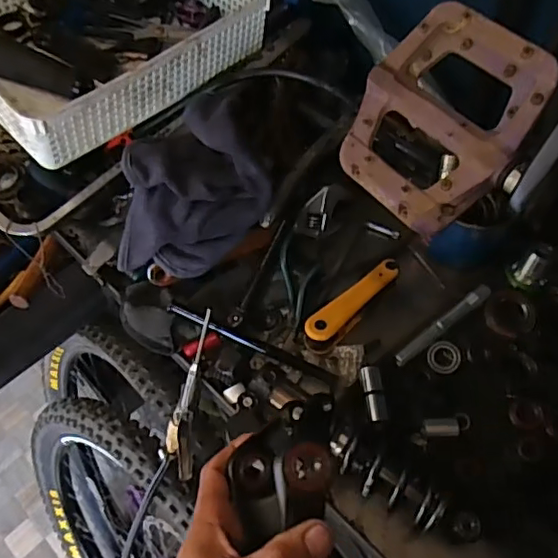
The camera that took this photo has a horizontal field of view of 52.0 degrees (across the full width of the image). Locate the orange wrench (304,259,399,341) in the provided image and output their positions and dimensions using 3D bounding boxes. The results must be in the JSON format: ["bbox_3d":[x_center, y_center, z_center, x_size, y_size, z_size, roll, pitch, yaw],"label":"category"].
[{"bbox_3d":[0.079,0.025,0.593,0.128,0.038,0.026,-37,65,-18],"label":"orange wrench"}]

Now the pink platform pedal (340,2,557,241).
[{"bbox_3d":[0.087,-0.086,0.314,0.093,0.013,0.109,45,111,29],"label":"pink platform pedal"}]

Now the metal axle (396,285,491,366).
[{"bbox_3d":[0.173,0.045,0.596,0.131,0.013,0.013,-33,65,-18],"label":"metal axle"}]

